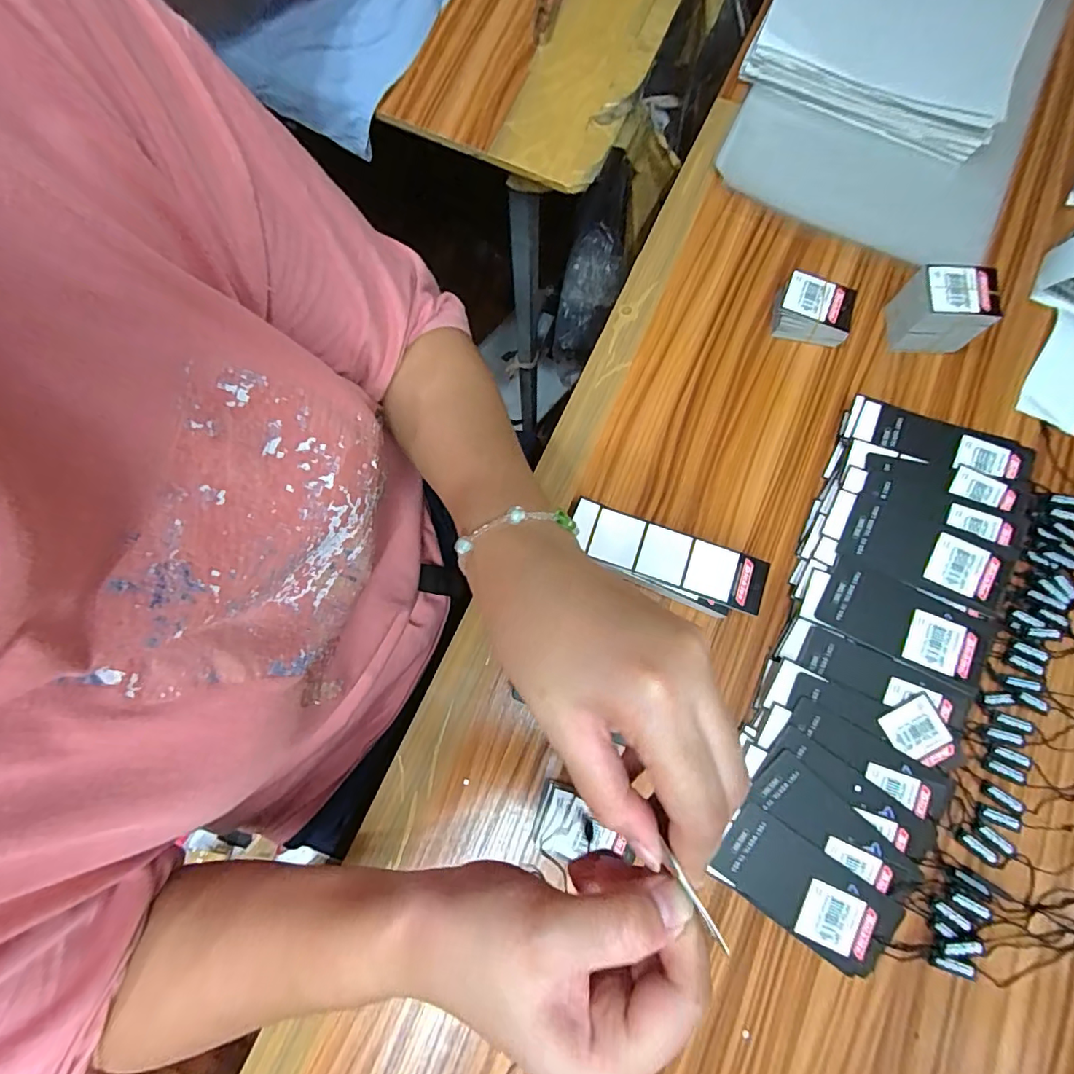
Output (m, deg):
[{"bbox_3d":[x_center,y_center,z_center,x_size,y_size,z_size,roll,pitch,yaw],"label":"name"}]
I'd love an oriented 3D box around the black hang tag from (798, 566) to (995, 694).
[{"bbox_3d":[0.240,0.058,0.341,0.116,0.004,0.049,21,80,7],"label":"black hang tag"}]

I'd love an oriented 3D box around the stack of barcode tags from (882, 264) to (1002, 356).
[{"bbox_3d":[0.296,-0.166,0.380,0.056,0.054,0.041,-3,79,-2],"label":"stack of barcode tags"}]

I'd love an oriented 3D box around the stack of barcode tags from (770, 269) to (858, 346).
[{"bbox_3d":[0.212,-0.173,0.390,0.055,0.025,0.044,13,79,1],"label":"stack of barcode tags"}]

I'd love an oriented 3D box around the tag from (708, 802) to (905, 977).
[{"bbox_3d":[0.168,0.220,0.314,0.108,0.005,0.050,32,88,10],"label":"tag"}]

